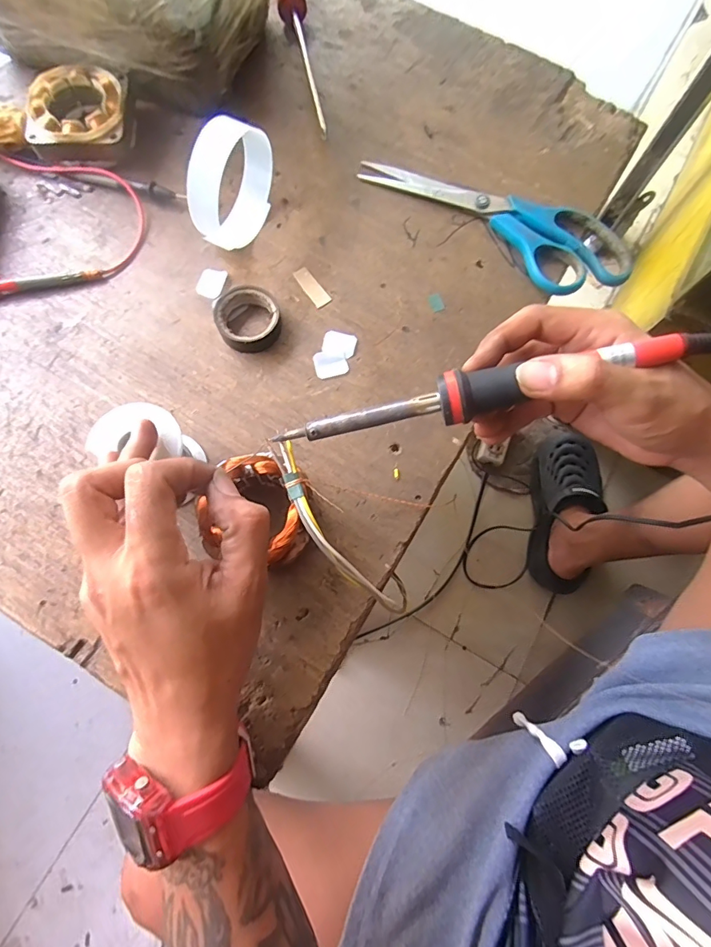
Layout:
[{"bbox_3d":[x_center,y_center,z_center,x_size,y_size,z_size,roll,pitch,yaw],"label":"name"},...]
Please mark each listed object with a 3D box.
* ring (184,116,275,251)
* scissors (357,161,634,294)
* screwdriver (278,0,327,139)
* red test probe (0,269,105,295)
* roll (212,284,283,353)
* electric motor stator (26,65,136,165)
[{"bbox_3d":[-0.092,-0.215,0.334,0.031,0.066,0.078,21,75,4],"label":"ring"},{"bbox_3d":[0.117,-0.217,0.370,0.226,0.017,0.077,38,77,9],"label":"scissors"},{"bbox_3d":[-0.056,-0.409,0.410,0.025,0.025,0.217,-11,82,-4],"label":"screwdriver"},{"bbox_3d":[-0.259,-0.144,0.341,0.124,0.012,0.011,-13,75,-5],"label":"red test probe"},{"bbox_3d":[-0.081,-0.117,0.340,0.047,0.017,0.046,0,75,-1],"label":"roll"},{"bbox_3d":[-0.221,-0.291,0.365,0.074,0.026,0.071,-5,75,-3],"label":"electric motor stator"}]

